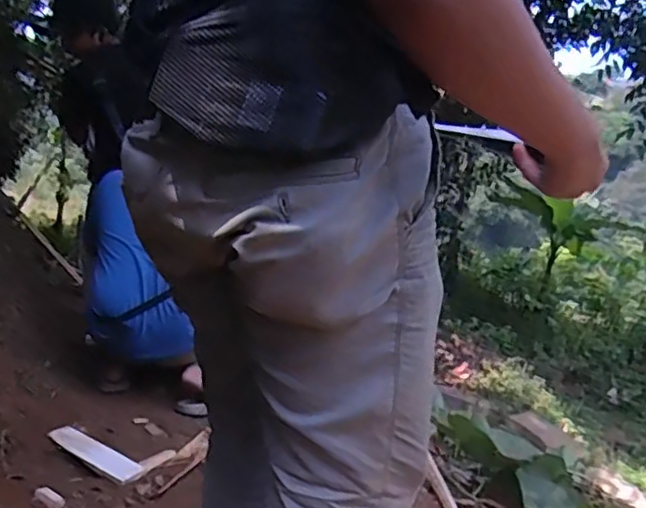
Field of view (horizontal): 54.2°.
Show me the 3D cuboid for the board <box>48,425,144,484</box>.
[{"bbox_3d":[-0.598,0.525,1.667,0.284,0.014,0.107,18,9,26],"label":"board"}]

